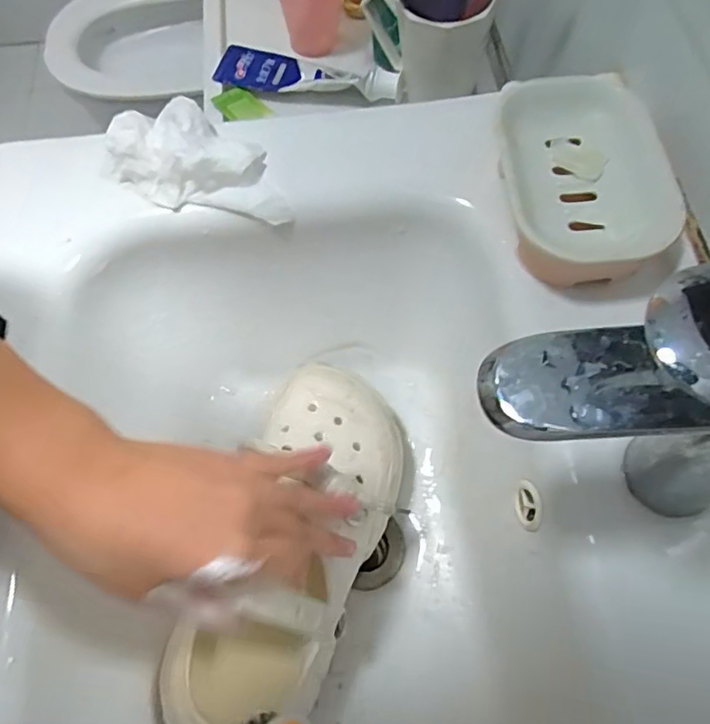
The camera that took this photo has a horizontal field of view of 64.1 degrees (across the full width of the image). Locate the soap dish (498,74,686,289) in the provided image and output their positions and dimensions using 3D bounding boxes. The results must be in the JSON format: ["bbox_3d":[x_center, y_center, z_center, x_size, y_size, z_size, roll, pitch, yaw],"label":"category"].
[{"bbox_3d":[0.144,-0.118,0.370,0.097,0.041,0.155,-2,65,1],"label":"soap dish"}]

